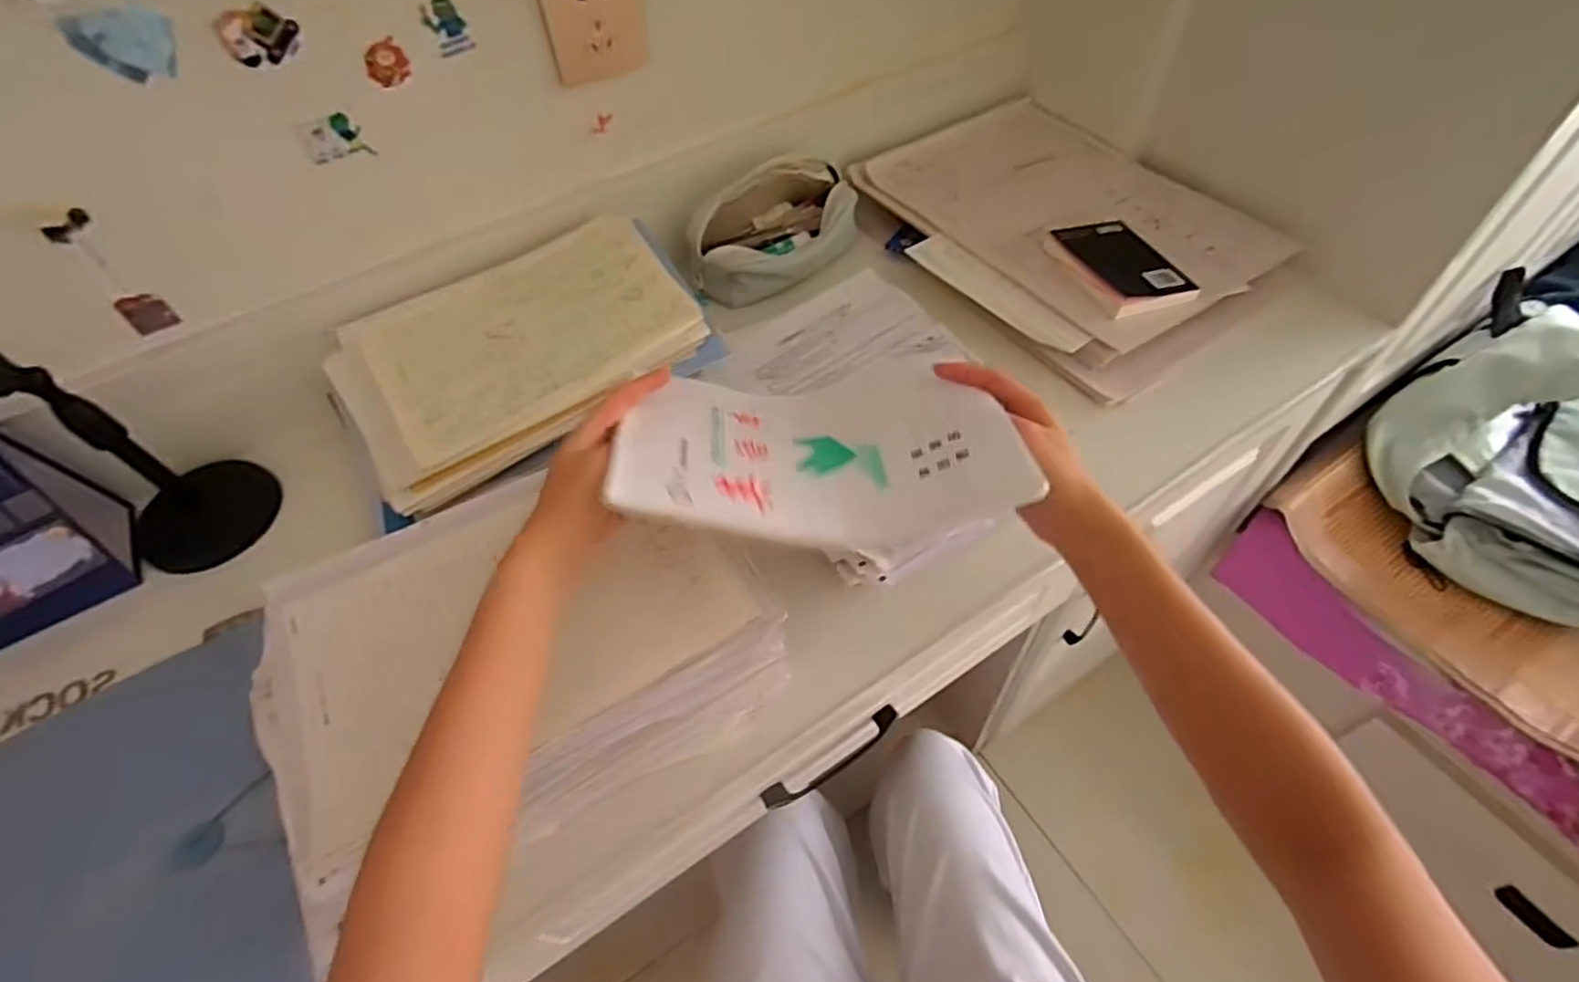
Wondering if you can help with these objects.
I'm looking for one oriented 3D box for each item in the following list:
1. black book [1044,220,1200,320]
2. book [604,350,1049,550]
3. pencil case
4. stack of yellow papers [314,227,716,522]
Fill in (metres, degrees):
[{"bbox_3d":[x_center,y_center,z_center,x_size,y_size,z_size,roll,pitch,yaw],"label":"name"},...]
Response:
[{"bbox_3d":[0.319,-0.215,0.679,0.100,0.012,0.133,-17,54,-8],"label":"black book"},{"bbox_3d":[0.016,-0.038,0.463,0.231,0.075,0.166,-7,53,-1],"label":"book"},{"bbox_3d":[-0.015,-0.279,0.750,0.186,0.080,0.120,-19,54,-10],"label":"pencil case"},{"bbox_3d":[-0.236,-0.126,0.617,0.297,0.048,0.204,-28,56,-16],"label":"stack of yellow papers"}]

